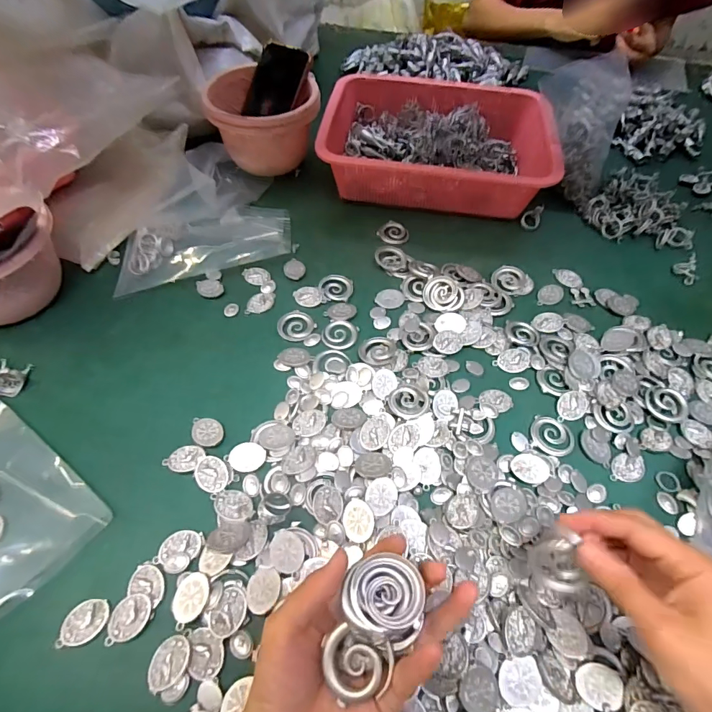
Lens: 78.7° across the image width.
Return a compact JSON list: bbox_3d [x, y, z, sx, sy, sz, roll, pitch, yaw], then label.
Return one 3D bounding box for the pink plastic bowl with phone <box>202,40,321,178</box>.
[{"bbox_3d":[-0.123,-0.332,0.583,0.146,0.114,0.142,-6,55,-6],"label":"pink plastic bowl with phone"}]

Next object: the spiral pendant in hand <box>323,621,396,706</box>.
[{"bbox_3d":[0.001,0.169,0.235,0.033,0.010,0.030,4,61,21],"label":"spiral pendant in hand"}]

